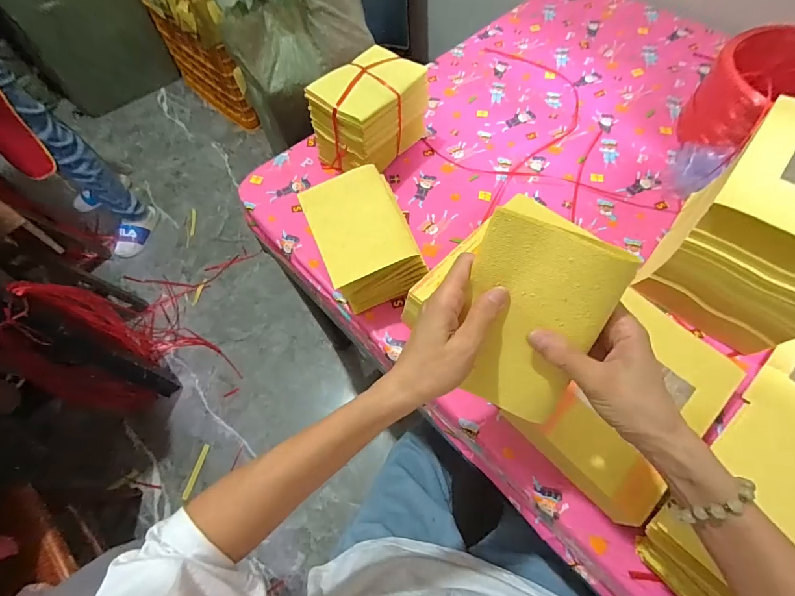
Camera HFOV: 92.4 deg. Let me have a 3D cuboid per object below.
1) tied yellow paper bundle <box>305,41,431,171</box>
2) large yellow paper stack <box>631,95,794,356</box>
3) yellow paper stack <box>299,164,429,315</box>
[{"bbox_3d":[-0.044,-0.310,0.645,0.120,0.126,0.178,33,69,19],"label":"tied yellow paper bundle"},{"bbox_3d":[0.467,-0.088,0.478,0.162,0.168,0.241,34,69,20],"label":"large yellow paper stack"},{"bbox_3d":[-0.048,-0.079,0.531,0.116,0.094,0.165,-23,63,-8],"label":"yellow paper stack"}]

